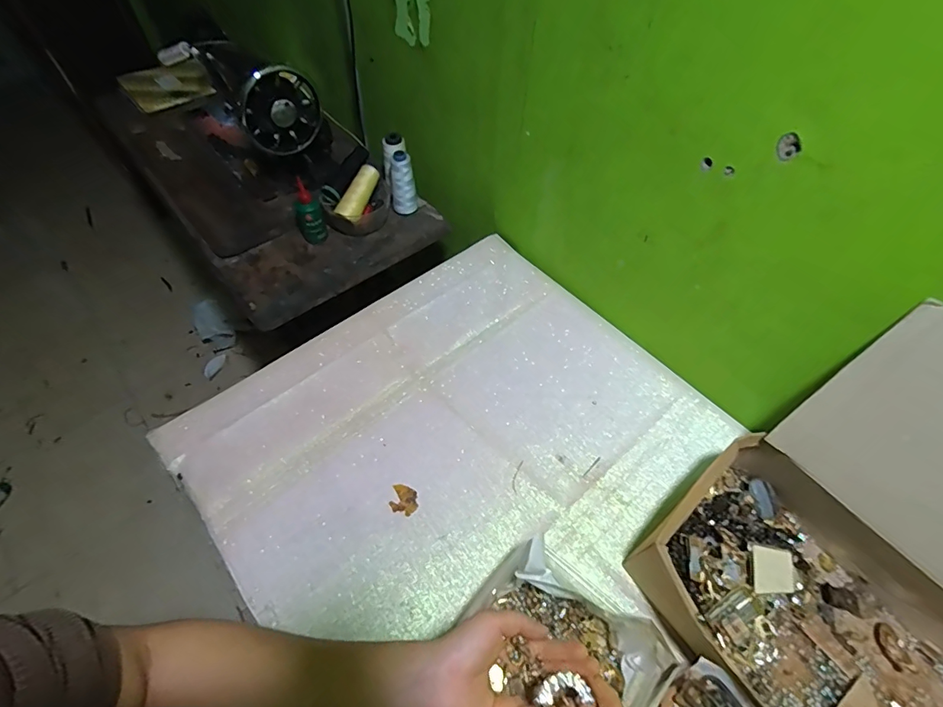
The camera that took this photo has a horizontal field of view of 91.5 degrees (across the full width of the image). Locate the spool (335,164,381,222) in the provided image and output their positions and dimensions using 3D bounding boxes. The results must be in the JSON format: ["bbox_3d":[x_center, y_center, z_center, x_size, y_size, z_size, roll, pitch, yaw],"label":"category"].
[{"bbox_3d":[-0.199,-0.284,0.818,0.038,0.043,0.113,25,81,17],"label":"spool"}]

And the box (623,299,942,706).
[{"bbox_3d":[0.372,0.204,0.386,0.293,0.273,0.331,-29,60,-17],"label":"box"}]

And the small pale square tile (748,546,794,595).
[{"bbox_3d":[0.310,0.224,0.474,0.043,0.006,0.043,-4,70,11],"label":"small pale square tile"}]

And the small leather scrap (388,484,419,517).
[{"bbox_3d":[-0.083,0.182,0.569,0.035,0.005,0.032,13,57,10],"label":"small leather scrap"}]

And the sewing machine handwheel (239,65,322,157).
[{"bbox_3d":[-0.315,-0.398,0.766,0.131,0.135,0.033,-27,60,-19],"label":"sewing machine handwheel"}]

